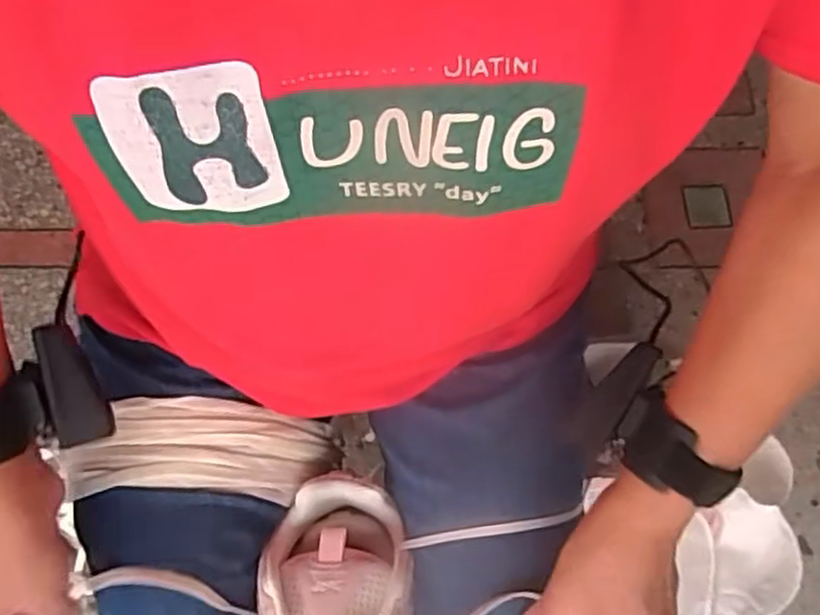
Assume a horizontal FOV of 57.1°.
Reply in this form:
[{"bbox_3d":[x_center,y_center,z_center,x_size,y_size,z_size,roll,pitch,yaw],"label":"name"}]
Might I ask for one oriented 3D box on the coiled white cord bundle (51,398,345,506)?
[{"bbox_3d":[-0.123,0.092,0.483,0.170,0.048,0.062,4,68,-20],"label":"coiled white cord bundle"}]

